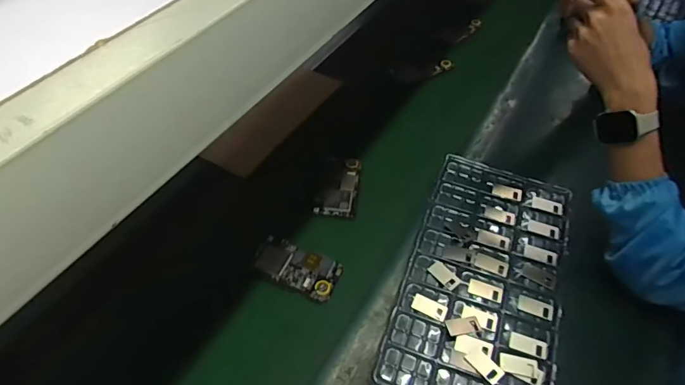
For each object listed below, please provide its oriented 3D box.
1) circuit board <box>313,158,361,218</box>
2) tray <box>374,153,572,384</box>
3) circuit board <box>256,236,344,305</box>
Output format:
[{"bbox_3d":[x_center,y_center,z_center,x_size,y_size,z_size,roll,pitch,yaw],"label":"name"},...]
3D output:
[{"bbox_3d":[-0.005,-0.009,0.738,0.060,0.012,0.120,5,48,4],"label":"circuit board"},{"bbox_3d":[0.193,0.107,0.625,0.200,0.027,0.366,16,49,14],"label":"tray"},{"bbox_3d":[-0.064,0.103,0.642,0.120,0.008,0.064,20,50,17],"label":"circuit board"}]

